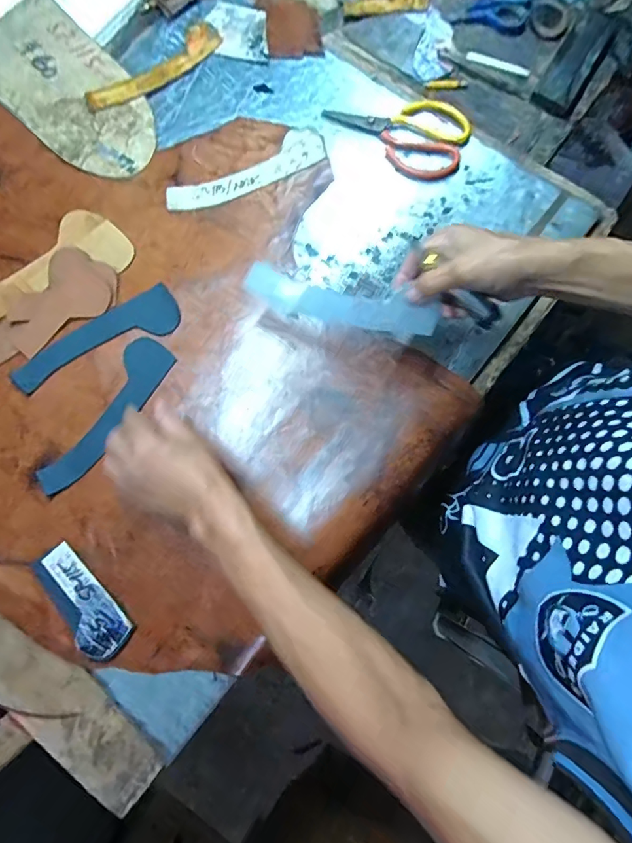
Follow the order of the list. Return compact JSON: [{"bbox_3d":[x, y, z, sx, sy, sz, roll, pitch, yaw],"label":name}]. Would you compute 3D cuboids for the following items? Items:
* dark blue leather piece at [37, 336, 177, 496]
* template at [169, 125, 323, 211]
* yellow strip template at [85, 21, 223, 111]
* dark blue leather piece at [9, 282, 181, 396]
[{"bbox_3d":[-0.241,-0.006,0.523,0.055,0.004,0.204,32,81,6],"label":"dark blue leather piece"},{"bbox_3d":[-0.090,-0.317,0.573,0.207,0.006,0.055,-24,80,-4],"label":"template"},{"bbox_3d":[-0.213,-0.466,0.601,0.197,0.010,0.046,-41,81,-7],"label":"yellow strip template"},{"bbox_3d":[-0.258,-0.094,0.535,0.203,0.006,0.056,-30,83,-4],"label":"dark blue leather piece"}]

